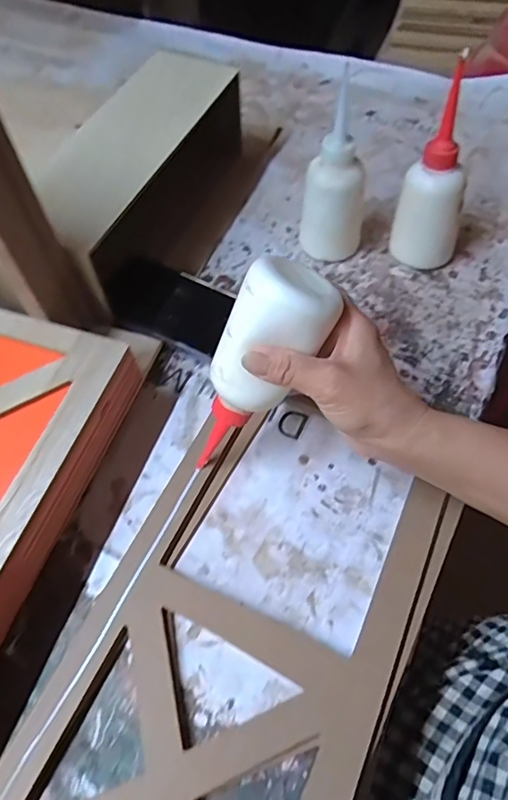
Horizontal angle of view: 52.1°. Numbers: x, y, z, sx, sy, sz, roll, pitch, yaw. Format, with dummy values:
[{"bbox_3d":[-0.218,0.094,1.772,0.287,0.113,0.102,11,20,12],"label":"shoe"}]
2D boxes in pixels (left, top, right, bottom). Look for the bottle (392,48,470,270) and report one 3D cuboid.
[{"bbox_3d":[0.163,-0.190,0.467,0.058,0.163,0.053,14,60,11],"label":"bottle"}]

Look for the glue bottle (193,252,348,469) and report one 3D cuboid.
[{"bbox_3d":[-0.001,-0.011,0.357,0.052,0.165,0.049,-14,53,-42],"label":"glue bottle"}]

